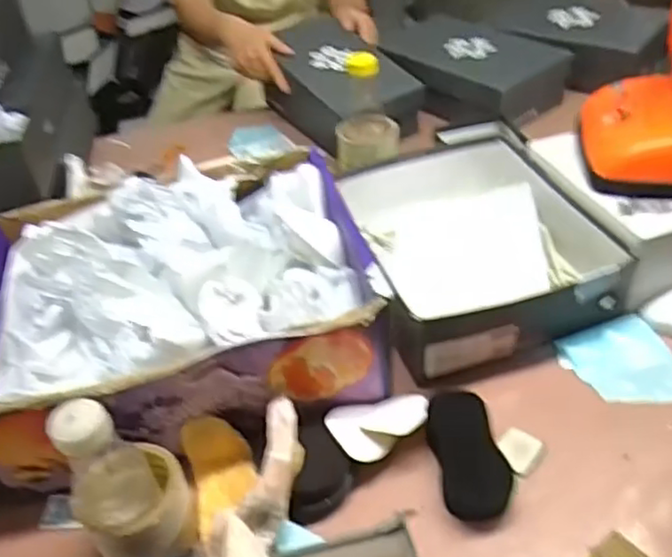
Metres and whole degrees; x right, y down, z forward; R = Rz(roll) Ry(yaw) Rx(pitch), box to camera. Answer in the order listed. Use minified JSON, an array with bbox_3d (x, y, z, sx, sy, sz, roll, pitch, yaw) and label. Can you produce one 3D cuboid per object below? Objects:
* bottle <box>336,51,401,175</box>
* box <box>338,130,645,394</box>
[{"bbox_3d":[0.042,-0.246,0.978,0.092,0.157,0.079,-4,41,4],"label":"bottle"},{"bbox_3d":[0.169,-0.049,0.814,0.253,0.087,0.325,-12,41,-5],"label":"box"}]

